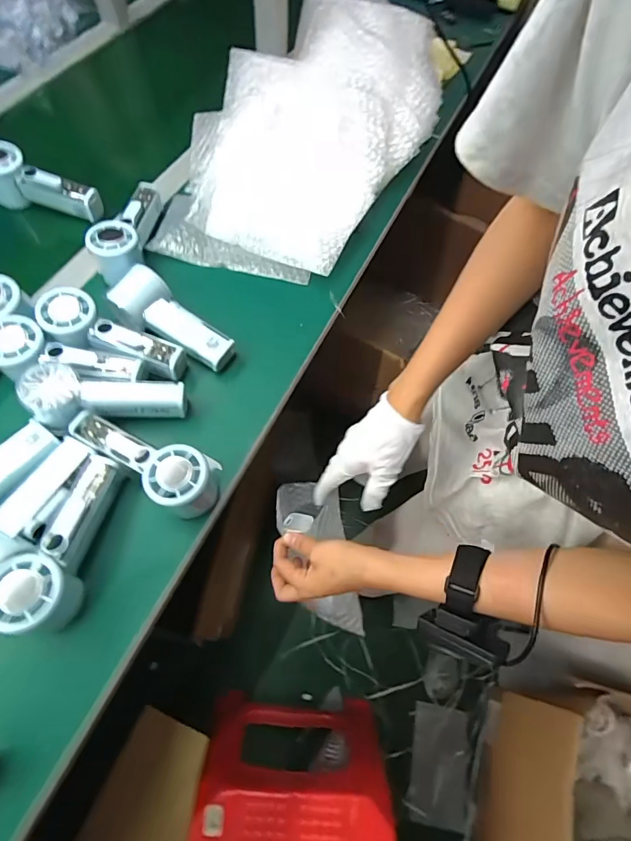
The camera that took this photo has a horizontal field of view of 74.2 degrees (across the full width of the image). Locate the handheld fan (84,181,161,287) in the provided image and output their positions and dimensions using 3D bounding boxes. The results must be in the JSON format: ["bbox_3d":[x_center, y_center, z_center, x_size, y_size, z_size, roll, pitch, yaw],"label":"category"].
[{"bbox_3d":[-0.237,-0.249,0.526,0.052,0.048,0.152,5,65,1],"label":"handheld fan"}]

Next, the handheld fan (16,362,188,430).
[{"bbox_3d":[-0.215,-0.025,0.435,0.150,0.035,0.056,3,64,-16],"label":"handheld fan"}]

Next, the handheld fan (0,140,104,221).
[{"bbox_3d":[-0.368,-0.313,0.563,0.156,0.060,0.045,17,65,-7],"label":"handheld fan"}]

